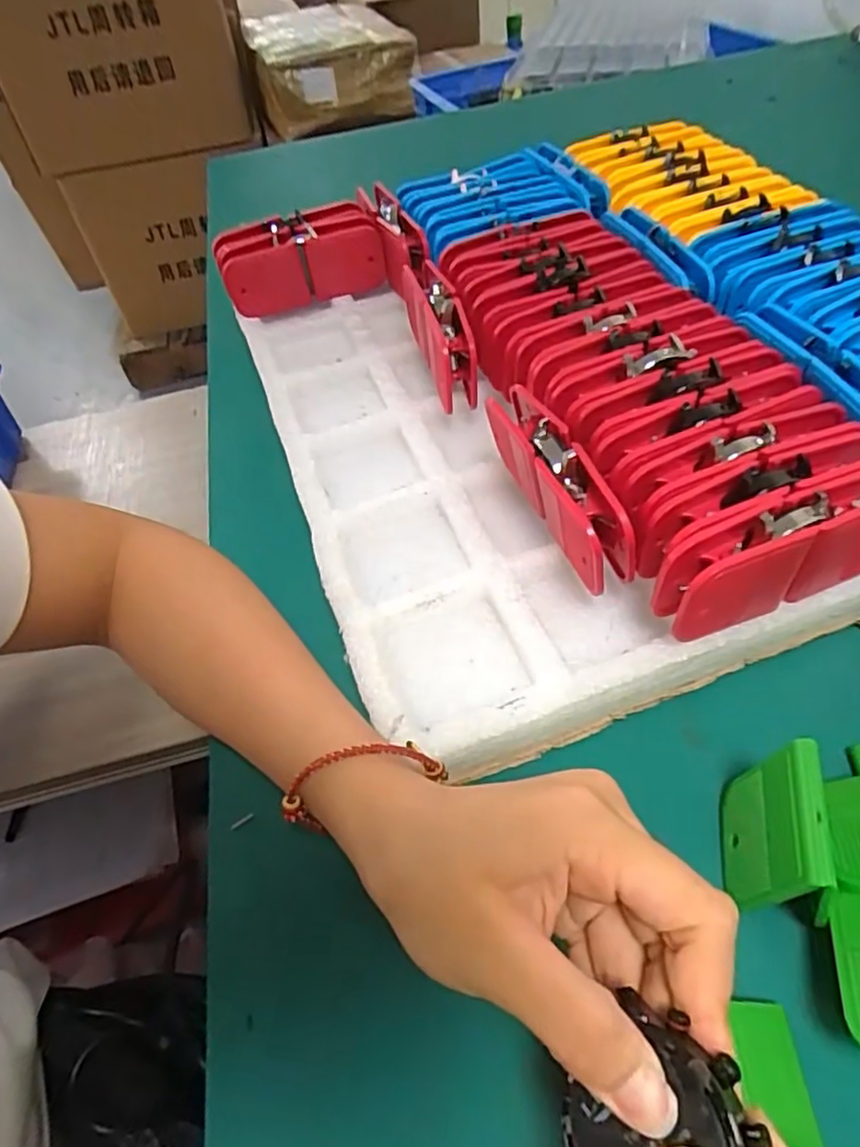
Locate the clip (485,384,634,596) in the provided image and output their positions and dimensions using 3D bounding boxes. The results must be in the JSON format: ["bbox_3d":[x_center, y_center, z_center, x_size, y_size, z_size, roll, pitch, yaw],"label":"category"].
[{"bbox_3d":[0.056,-0.040,0.309,0.023,0.054,0.103,-21,52,-12],"label":"clip"}]

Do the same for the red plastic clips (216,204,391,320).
[{"bbox_3d":[-0.092,-0.222,0.475,0.112,0.062,0.039,-9,50,-3],"label":"red plastic clips"}]

